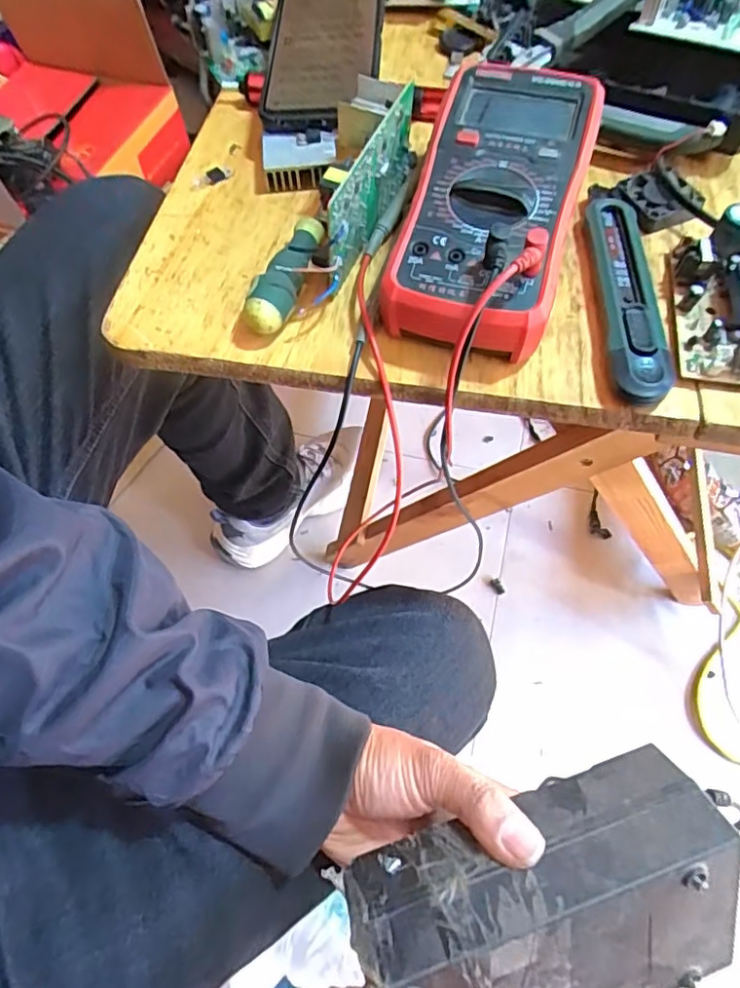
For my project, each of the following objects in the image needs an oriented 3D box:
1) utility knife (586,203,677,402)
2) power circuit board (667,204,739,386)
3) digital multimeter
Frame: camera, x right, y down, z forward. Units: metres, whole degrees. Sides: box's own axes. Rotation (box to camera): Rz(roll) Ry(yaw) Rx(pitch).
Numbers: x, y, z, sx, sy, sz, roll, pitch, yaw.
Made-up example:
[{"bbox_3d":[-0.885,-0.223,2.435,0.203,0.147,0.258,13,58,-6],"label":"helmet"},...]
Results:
[{"bbox_3d":[0.141,-0.113,0.319,0.028,0.015,0.145,2,62,3],"label":"utility knife"},{"bbox_3d":[0.193,-0.104,0.303,0.053,0.034,0.092,8,63,6],"label":"power circuit board"},{"bbox_3d":[0.067,-0.159,0.325,0.091,0.054,0.185,15,64,10],"label":"digital multimeter"}]

